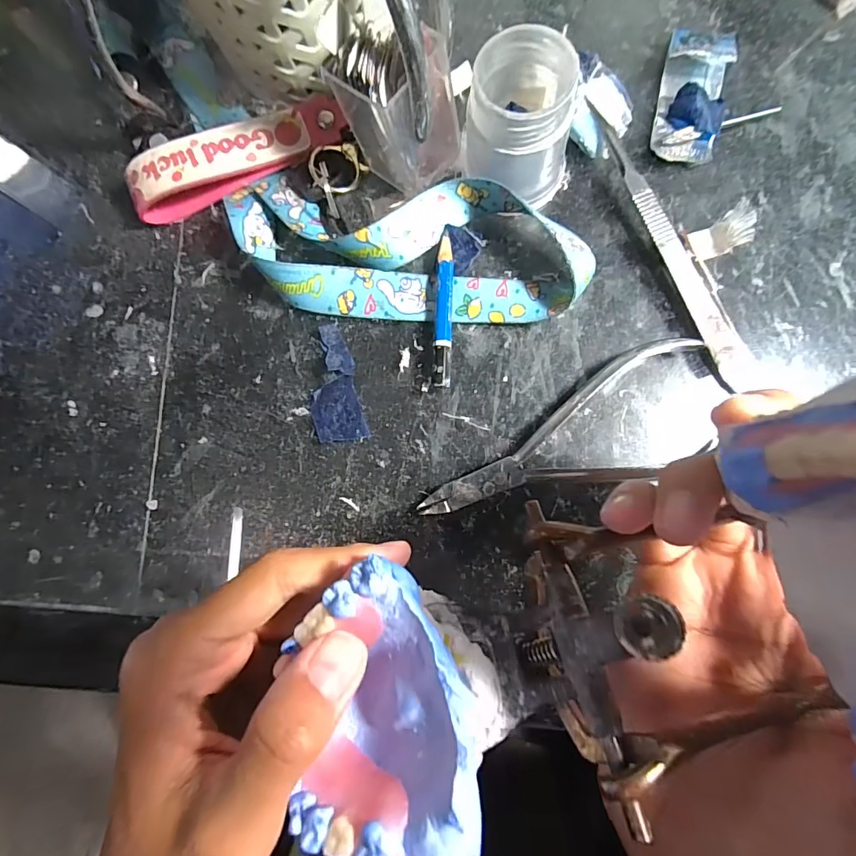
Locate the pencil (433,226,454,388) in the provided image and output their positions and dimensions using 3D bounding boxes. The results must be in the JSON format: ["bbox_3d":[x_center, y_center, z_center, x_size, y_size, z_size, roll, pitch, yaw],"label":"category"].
[{"bbox_3d":[0.007,-0.051,0.199,0.007,0.008,0.067,2,84,5],"label":"pencil"}]

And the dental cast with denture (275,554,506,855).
[{"bbox_3d":[-0.008,0.070,0.124,0.052,0.042,0.063,-7,83,3],"label":"dental cast with denture"}]

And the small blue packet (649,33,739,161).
[{"bbox_3d":[0.115,-0.144,0.201,0.027,0.015,0.055,9,84,5],"label":"small blue packet"}]

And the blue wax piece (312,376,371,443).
[{"bbox_3d":[-0.039,-0.007,0.201,0.021,0.004,0.028,-18,83,2],"label":"blue wax piece"}]

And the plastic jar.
[{"bbox_3d":[0.038,-0.121,0.186,0.044,0.051,0.049,8,84,5],"label":"plastic jar"}]

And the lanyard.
[{"bbox_3d":[-0.011,-0.077,0.198,0.153,0.023,0.057,8,84,5],"label":"lanyard"}]

